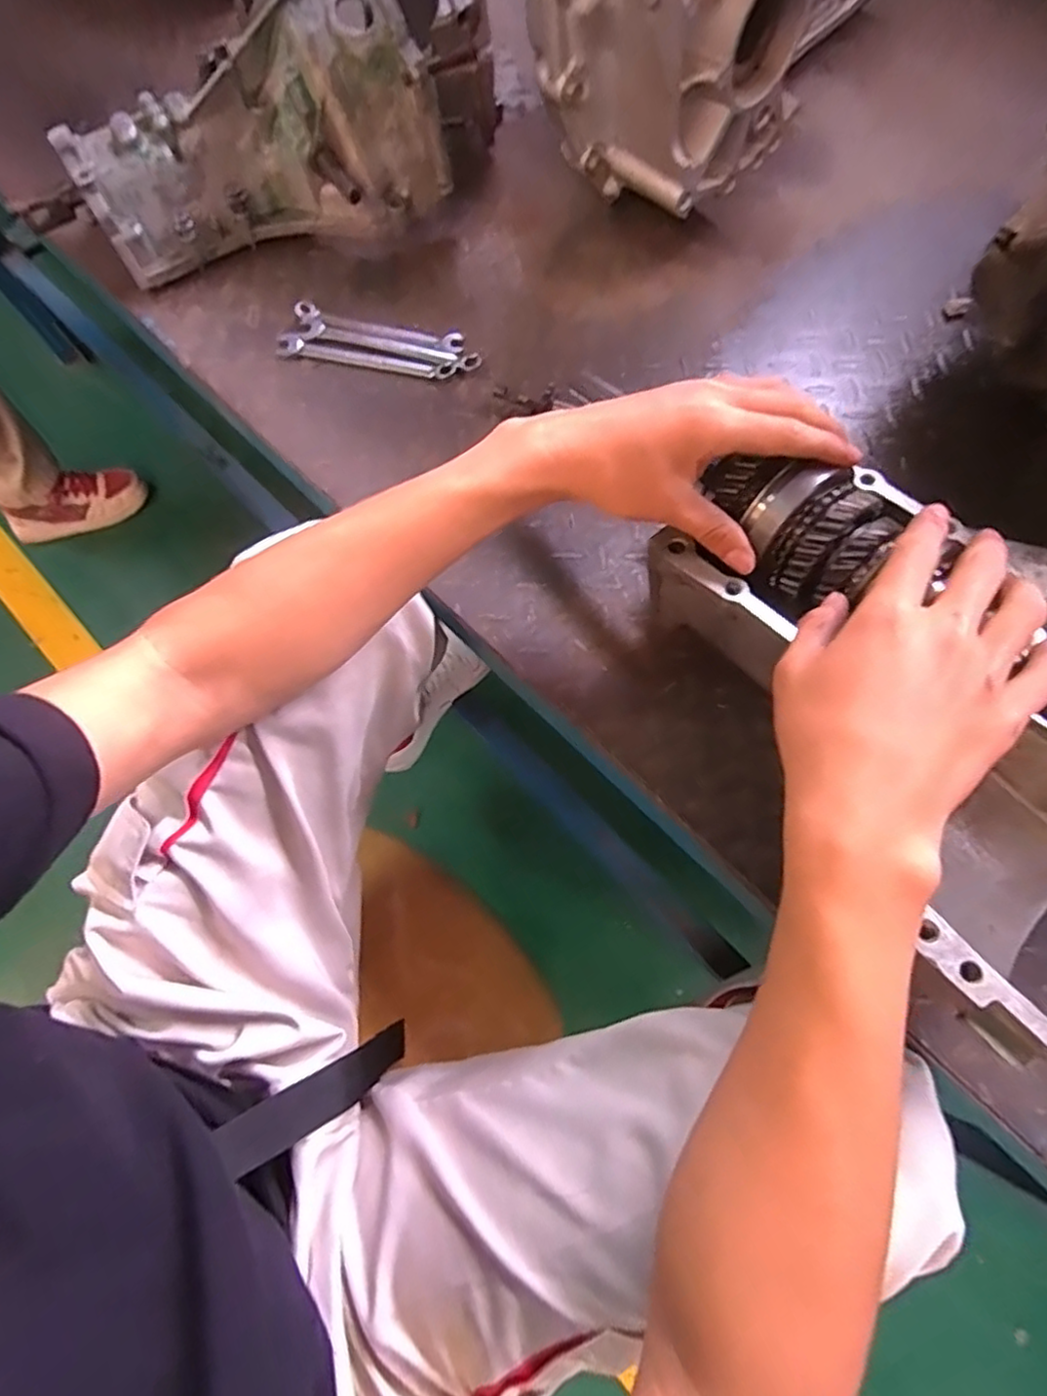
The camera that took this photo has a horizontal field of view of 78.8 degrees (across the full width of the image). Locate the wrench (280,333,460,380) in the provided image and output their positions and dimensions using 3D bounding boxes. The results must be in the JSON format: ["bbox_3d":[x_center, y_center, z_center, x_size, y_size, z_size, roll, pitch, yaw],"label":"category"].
[{"bbox_3d":[-0.137,-0.295,0.552,0.155,0.006,0.020,11,72,5],"label":"wrench"}]

